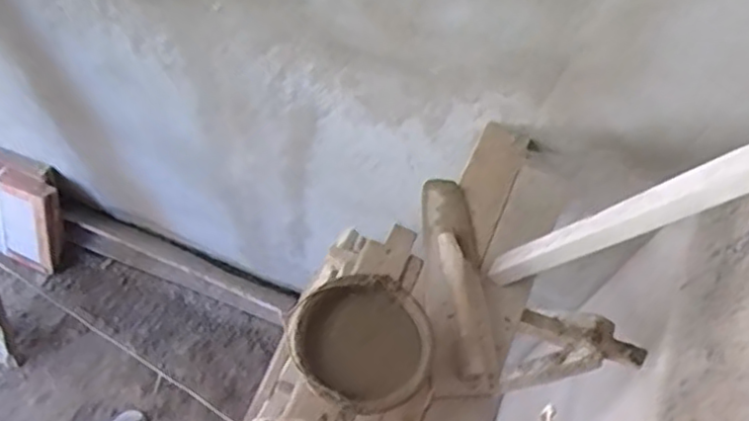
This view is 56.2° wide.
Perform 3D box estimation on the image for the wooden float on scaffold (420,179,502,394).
[{"bbox_3d":[0.169,0.135,1.454,0.152,0.073,0.489,-3,65,-5],"label":"wooden float on scaffold"}]

